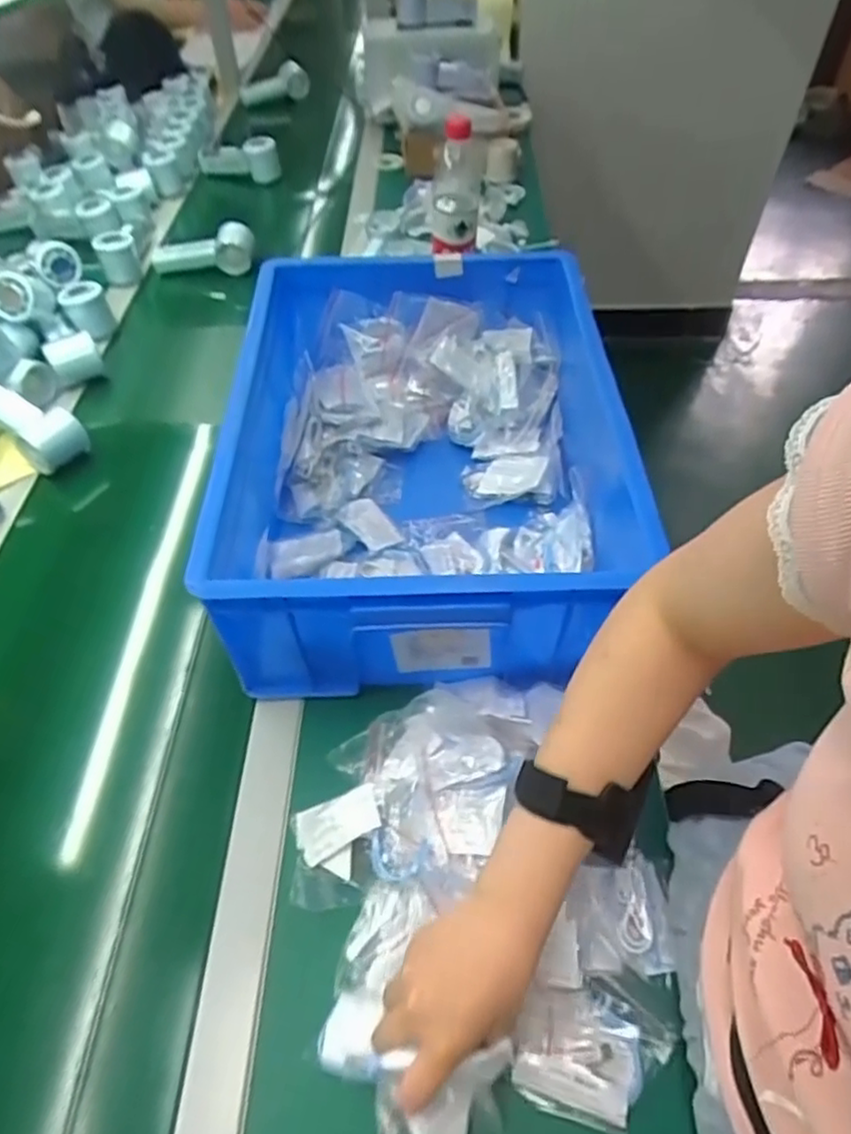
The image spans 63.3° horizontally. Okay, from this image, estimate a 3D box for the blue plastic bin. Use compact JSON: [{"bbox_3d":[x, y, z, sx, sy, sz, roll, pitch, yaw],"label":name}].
[{"bbox_3d":[-0.003,-0.108,0.680,0.367,0.160,0.461,-3,49,-2],"label":"blue plastic bin"}]

